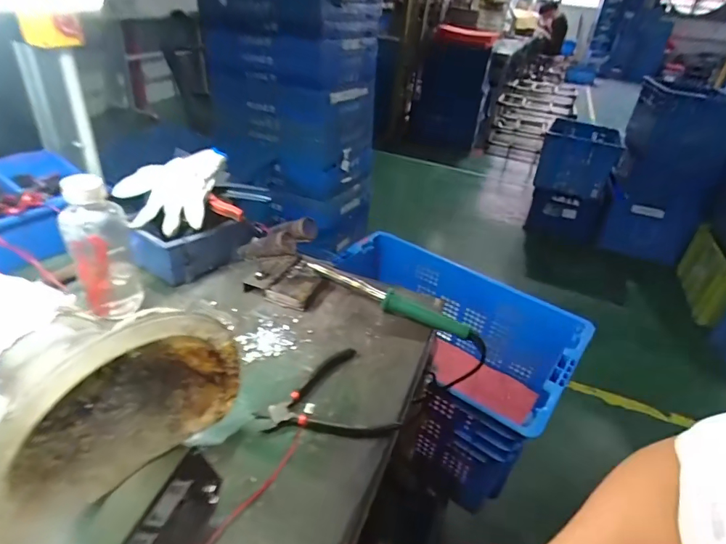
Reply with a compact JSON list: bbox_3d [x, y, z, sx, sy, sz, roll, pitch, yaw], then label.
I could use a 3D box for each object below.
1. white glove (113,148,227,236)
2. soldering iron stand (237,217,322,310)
[{"bbox_3d":[-0.285,-0.121,0.650,0.145,0.035,0.132,3,64,9],"label":"white glove"},{"bbox_3d":[-0.119,-0.014,0.635,0.119,0.093,0.096,8,33,1],"label":"soldering iron stand"}]

